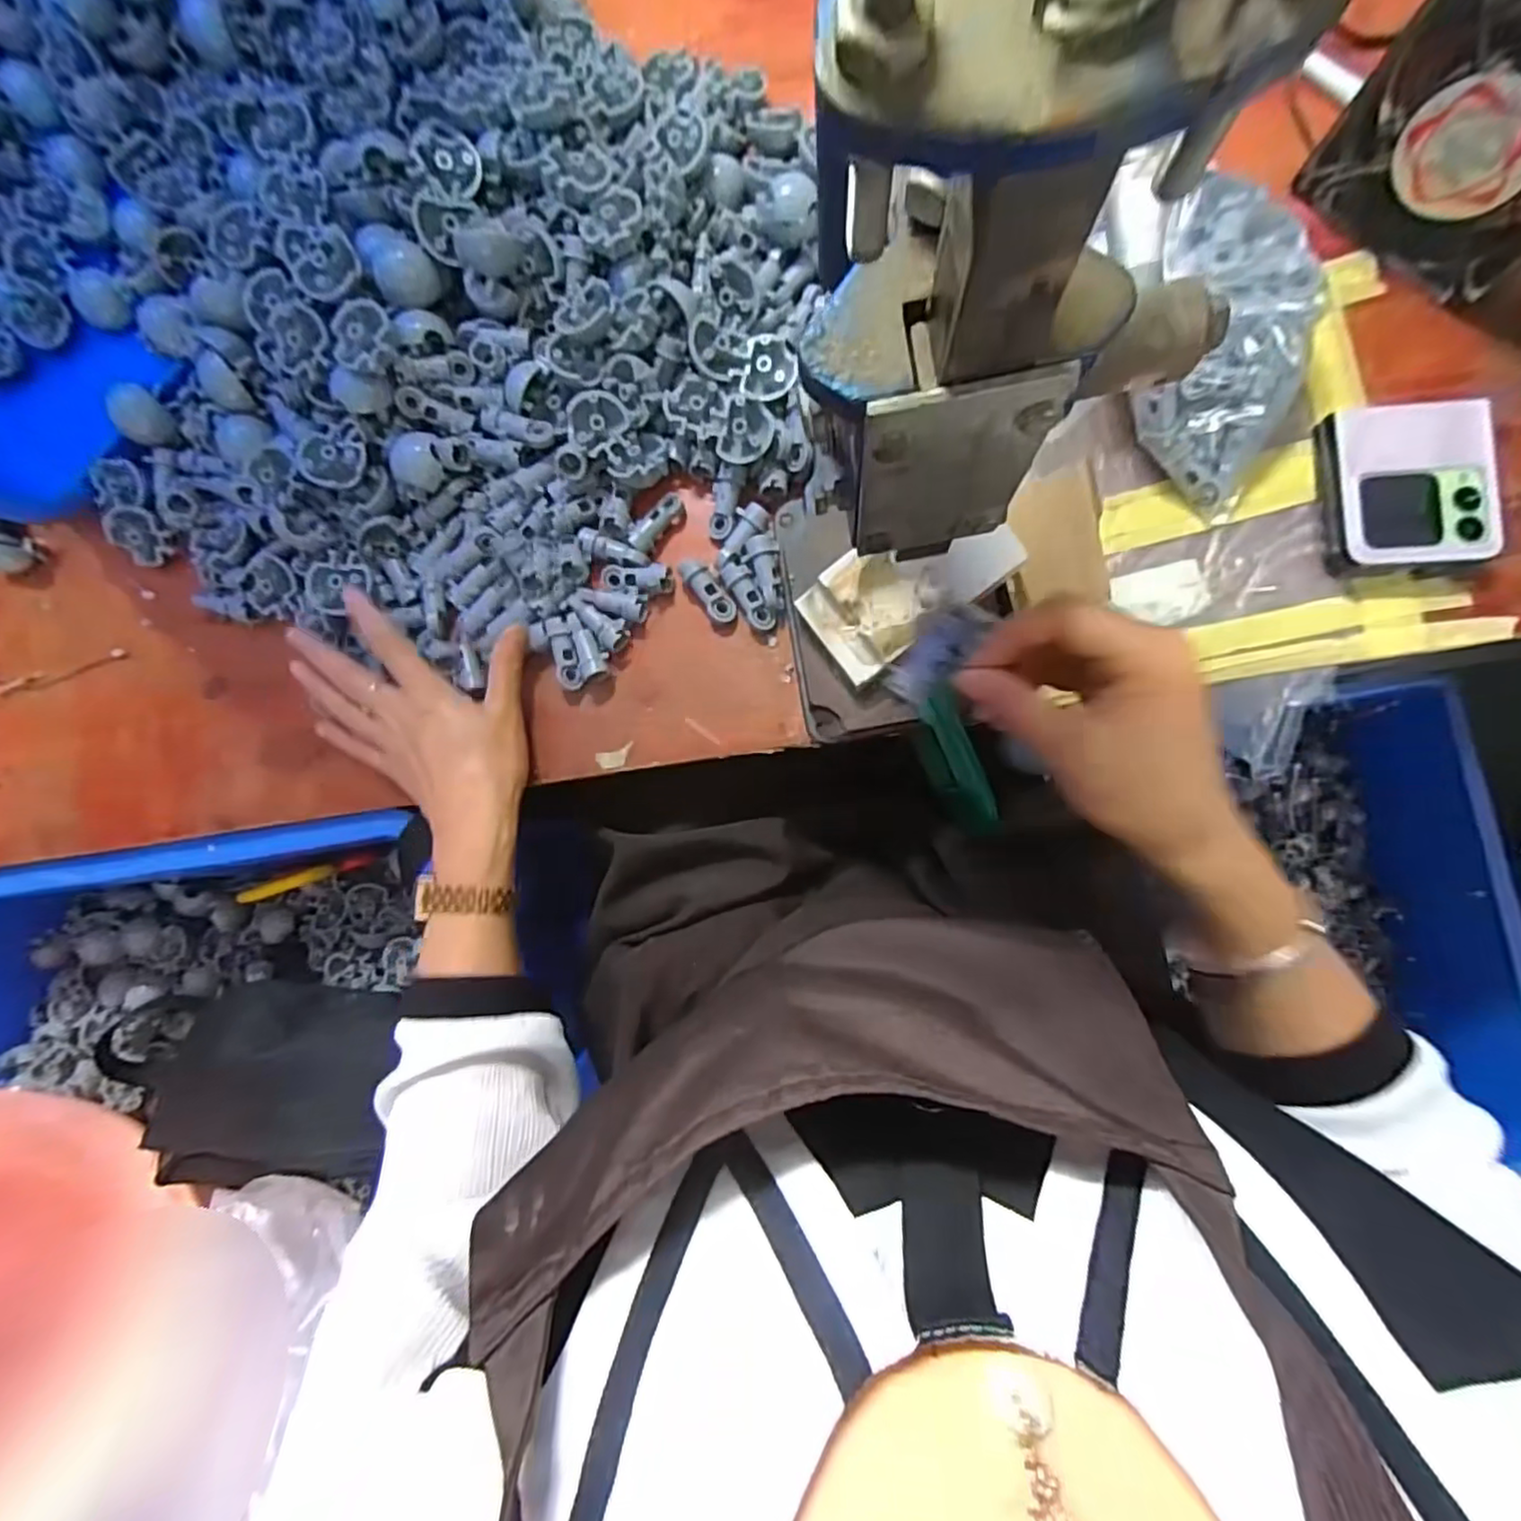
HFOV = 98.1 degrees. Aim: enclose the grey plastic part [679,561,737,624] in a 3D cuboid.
[{"bbox_3d":[-0.030,-0.101,0.395,0.015,0.015,0.041,-36,82,3],"label":"grey plastic part"}]

